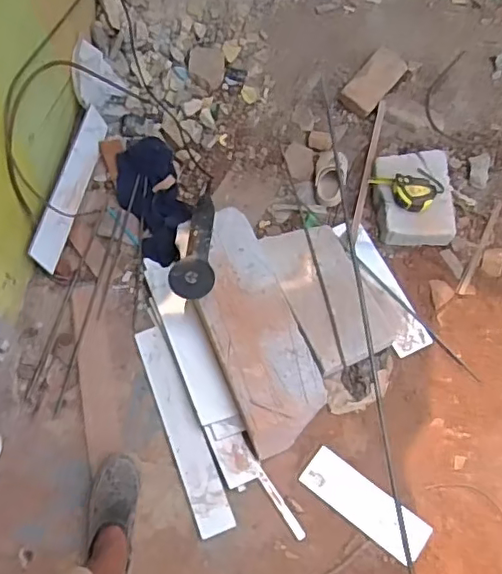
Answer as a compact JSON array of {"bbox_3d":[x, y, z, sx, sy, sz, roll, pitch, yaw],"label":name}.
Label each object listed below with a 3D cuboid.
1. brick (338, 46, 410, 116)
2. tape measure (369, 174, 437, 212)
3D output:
[{"bbox_3d":[0.364,-0.605,1.685,0.109,0.039,0.246,36,71,13],"label":"brick"},{"bbox_3d":[0.402,-0.250,1.497,0.178,0.040,0.102,11,67,3],"label":"tape measure"}]

